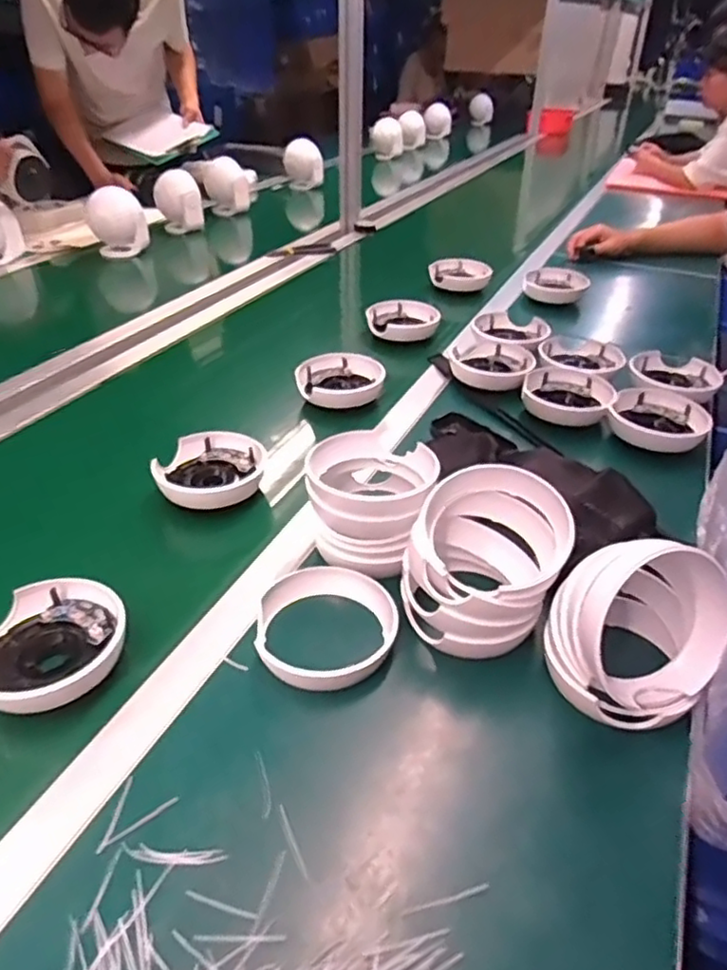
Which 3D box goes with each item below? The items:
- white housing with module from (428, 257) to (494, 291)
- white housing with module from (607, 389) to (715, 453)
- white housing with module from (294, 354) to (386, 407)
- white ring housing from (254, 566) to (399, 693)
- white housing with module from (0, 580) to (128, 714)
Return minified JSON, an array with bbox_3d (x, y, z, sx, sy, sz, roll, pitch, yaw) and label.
[{"bbox_3d":[0.183,-0.400,1.226,0.115,0.029,0.113,7,35,7],"label":"white housing with module"},{"bbox_3d":[0.359,-0.079,0.789,0.113,0.030,0.090,25,41,29],"label":"white housing with module"},{"bbox_3d":[-0.032,-0.142,0.873,0.113,0.035,0.092,-8,36,-13],"label":"white housing with module"},{"bbox_3d":[-0.035,0.115,0.534,0.114,0.030,0.106,1,35,-1],"label":"white ring housing"},{"bbox_3d":[-0.245,0.123,0.498,0.106,0.029,0.112,26,42,31],"label":"white housing with module"}]

